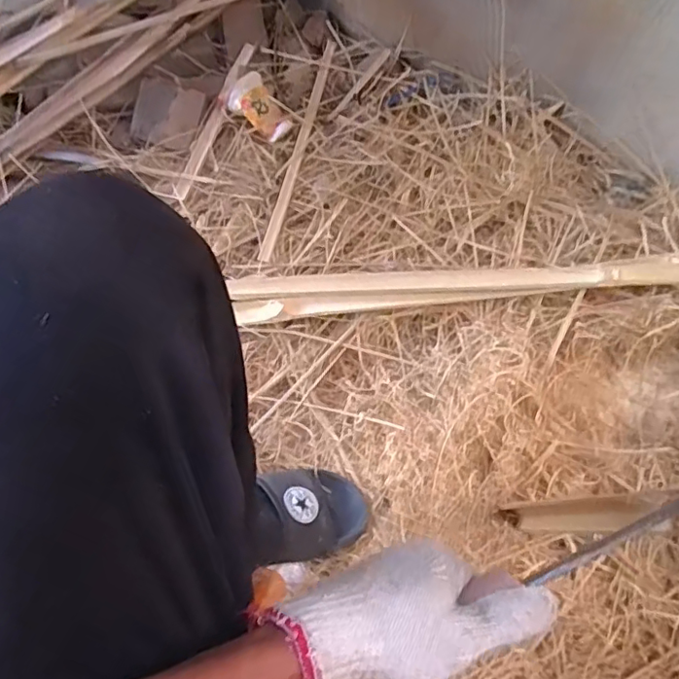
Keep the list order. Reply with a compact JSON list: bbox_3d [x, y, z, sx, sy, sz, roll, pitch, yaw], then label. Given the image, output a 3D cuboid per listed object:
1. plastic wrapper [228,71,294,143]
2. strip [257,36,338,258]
[{"bbox_3d":[-0.119,-0.341,0.840,0.065,0.047,0.092,-41,77,-12],"label":"plastic wrapper"},{"bbox_3d":[-0.058,-0.290,0.836,0.016,0.013,0.392,13,73,4],"label":"strip"}]

